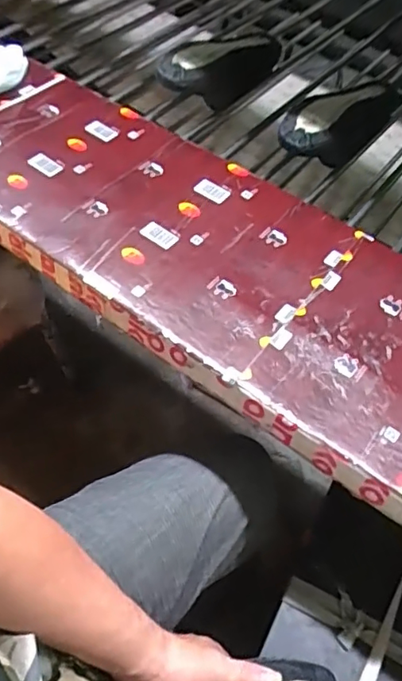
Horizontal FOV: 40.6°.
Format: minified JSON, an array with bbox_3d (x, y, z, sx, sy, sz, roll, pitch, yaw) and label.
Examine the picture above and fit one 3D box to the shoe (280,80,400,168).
[{"bbox_3d":[0.175,-0.283,0.717,0.067,0.082,0.232,37,62,20],"label":"shoe"}]

